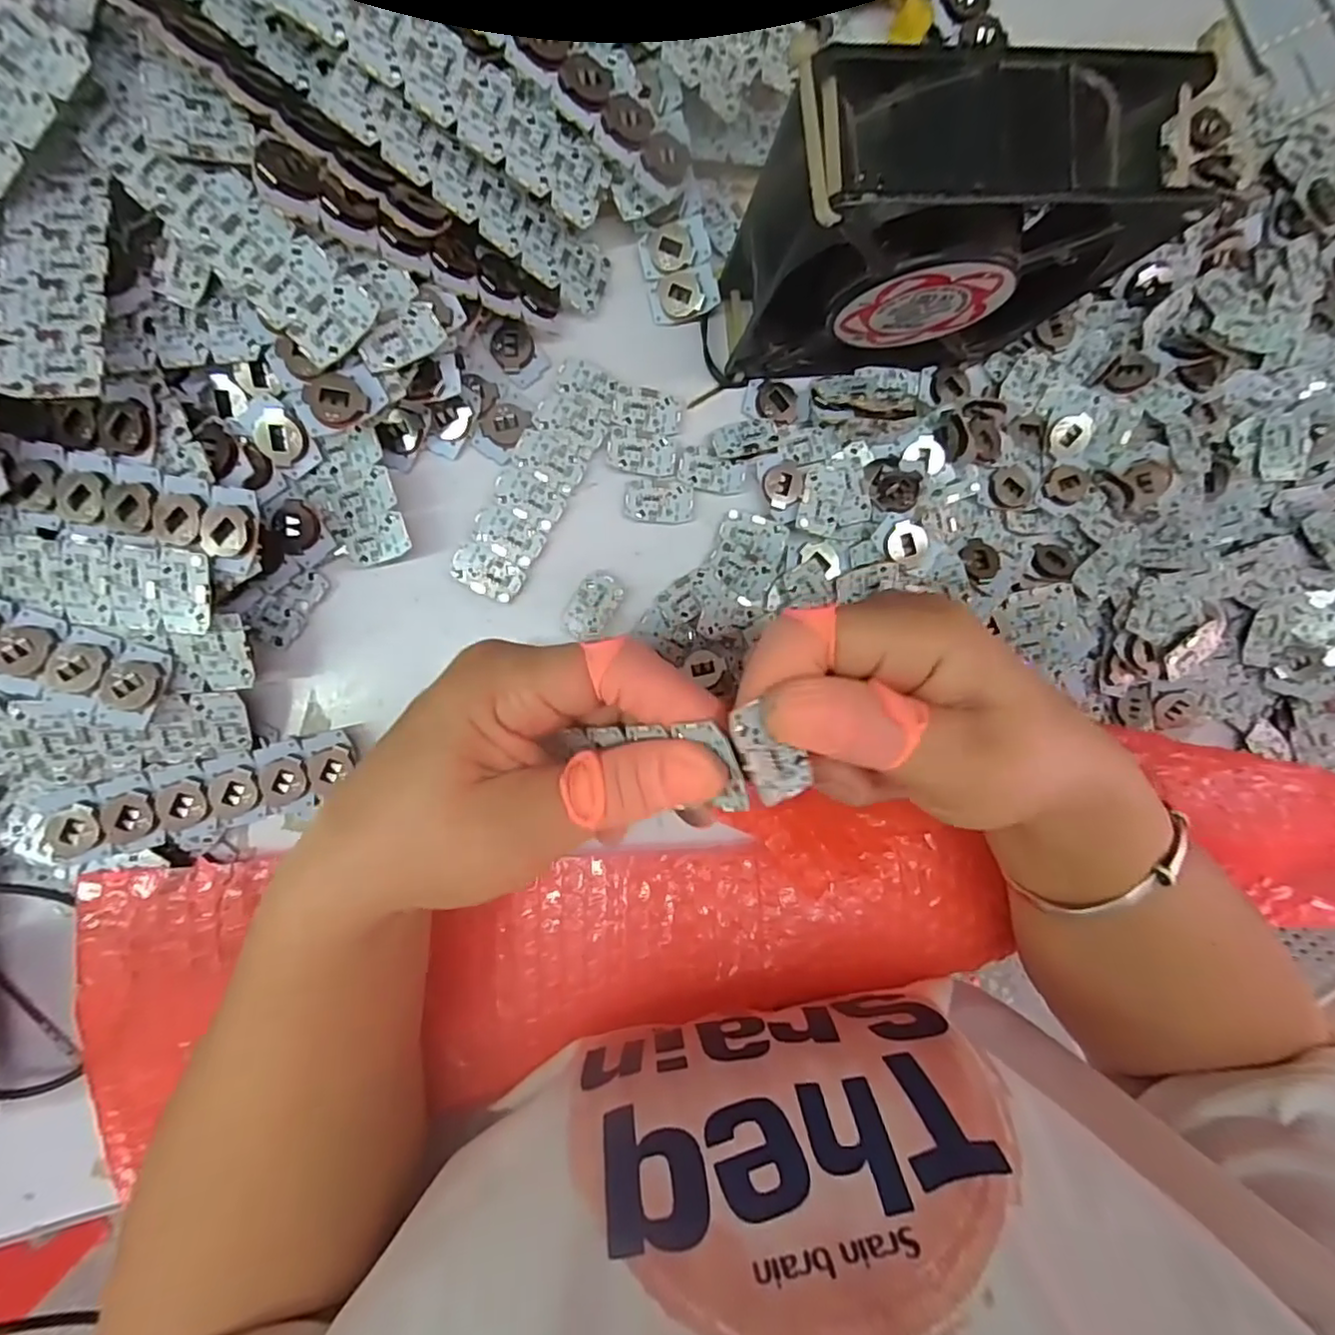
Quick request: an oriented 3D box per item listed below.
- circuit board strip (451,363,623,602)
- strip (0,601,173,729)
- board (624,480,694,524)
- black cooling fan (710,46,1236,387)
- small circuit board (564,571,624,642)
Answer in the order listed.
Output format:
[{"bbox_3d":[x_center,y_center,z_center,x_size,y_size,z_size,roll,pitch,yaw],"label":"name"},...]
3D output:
[{"bbox_3d":[-0.055,-0.080,0.266,0.030,0.005,0.107,30,90,-8],"label":"circuit board strip"},{"bbox_3d":[-0.219,-0.001,0.219,0.070,0.007,0.029,20,91,-8],"label":"strip"},{"bbox_3d":[-0.003,-0.072,0.272,0.030,0.004,0.018,1,94,-7],"label":"board"},{"bbox_3d":[0.086,-0.147,0.216,0.128,0.108,0.048,-9,95,-6],"label":"black cooling fan"},{"bbox_3d":[-0.032,-0.027,0.271,0.019,0.004,0.031,27,90,-8],"label":"small circuit board"}]

